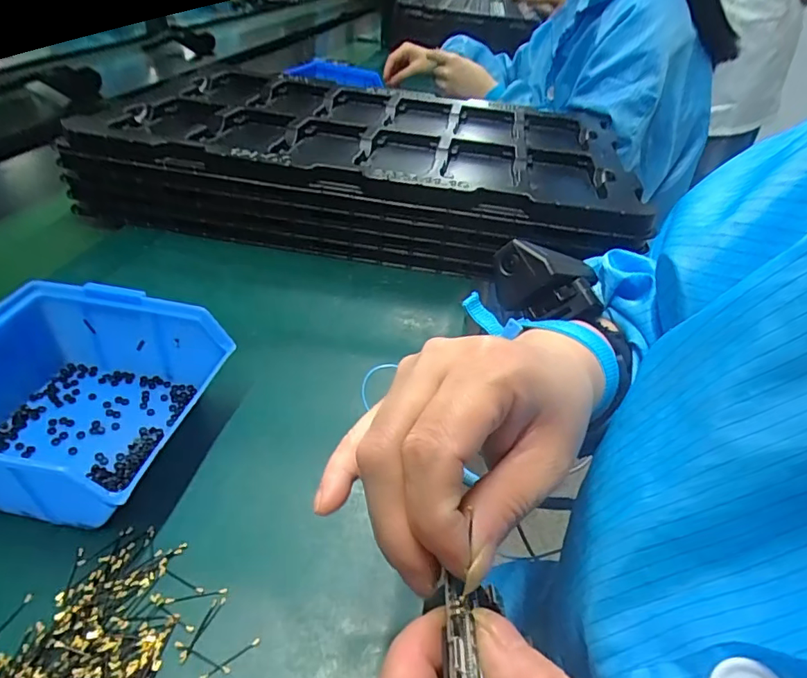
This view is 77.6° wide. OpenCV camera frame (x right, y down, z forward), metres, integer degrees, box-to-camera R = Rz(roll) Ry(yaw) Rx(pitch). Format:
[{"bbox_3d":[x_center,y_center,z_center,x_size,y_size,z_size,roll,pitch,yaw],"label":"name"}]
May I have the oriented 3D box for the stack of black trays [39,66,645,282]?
[{"bbox_3d":[-0.041,-0.211,0.600,0.544,0.091,0.339,8,38,2],"label":"stack of black trays"}]

